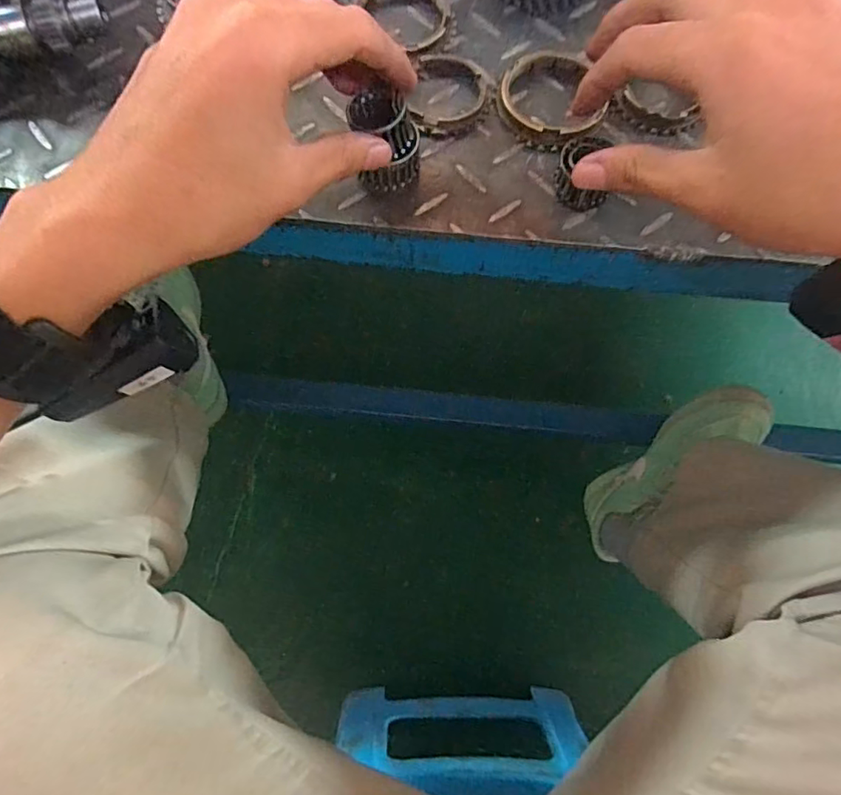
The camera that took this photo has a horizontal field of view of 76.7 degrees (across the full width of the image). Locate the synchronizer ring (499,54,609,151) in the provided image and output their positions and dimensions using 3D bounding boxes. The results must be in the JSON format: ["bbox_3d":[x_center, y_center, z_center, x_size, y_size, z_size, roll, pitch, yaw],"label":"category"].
[{"bbox_3d":[0.073,-0.170,0.301,0.058,0.008,0.063,0,75,1],"label":"synchronizer ring"}]

